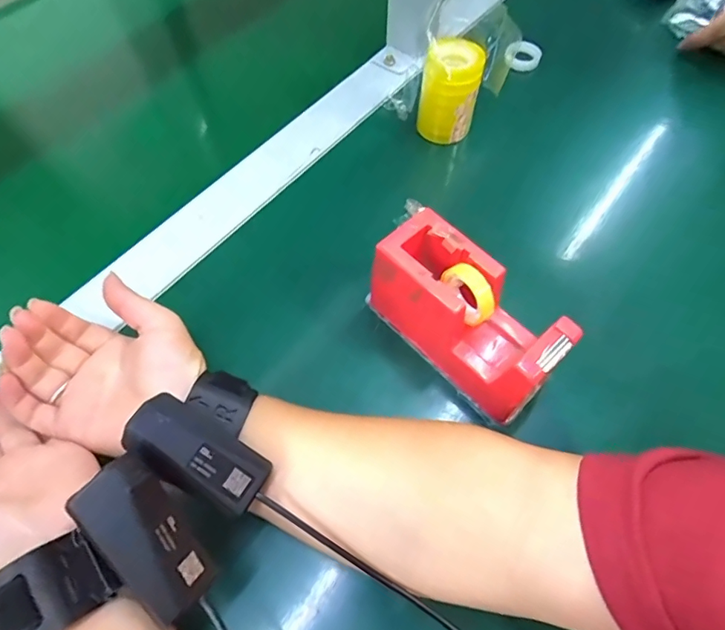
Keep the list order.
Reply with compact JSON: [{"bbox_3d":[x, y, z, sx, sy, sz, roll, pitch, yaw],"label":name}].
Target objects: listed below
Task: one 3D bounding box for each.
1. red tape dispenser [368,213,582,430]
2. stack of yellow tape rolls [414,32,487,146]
[{"bbox_3d":[0.068,0.005,0.328,0.052,0.080,0.134,-39,68,-19],"label":"red tape dispenser"},{"bbox_3d":[0.077,-0.198,0.440,0.048,0.074,0.048,10,61,5],"label":"stack of yellow tape rolls"}]

